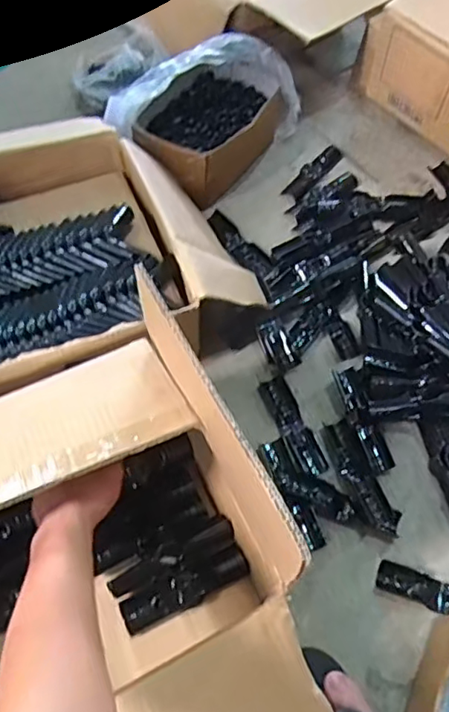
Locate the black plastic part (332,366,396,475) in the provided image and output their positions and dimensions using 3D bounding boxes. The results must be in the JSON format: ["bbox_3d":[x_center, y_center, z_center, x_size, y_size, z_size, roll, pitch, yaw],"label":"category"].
[{"bbox_3d":[0.162,0.074,0.692,0.030,0.025,0.134,-14,63,-11],"label":"black plastic part"}]

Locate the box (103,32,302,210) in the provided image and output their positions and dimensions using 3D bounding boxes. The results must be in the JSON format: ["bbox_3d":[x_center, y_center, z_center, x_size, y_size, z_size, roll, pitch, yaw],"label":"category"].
[{"bbox_3d":[-0.023,-0.364,0.881,0.182,0.118,0.259,30,64,13],"label":"box"}]

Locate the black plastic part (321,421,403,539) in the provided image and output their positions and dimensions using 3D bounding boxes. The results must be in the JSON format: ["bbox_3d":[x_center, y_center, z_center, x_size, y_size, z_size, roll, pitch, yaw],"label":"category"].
[{"bbox_3d":[0.153,0.137,0.662,0.035,0.024,0.134,-18,64,-13],"label":"black plastic part"}]

